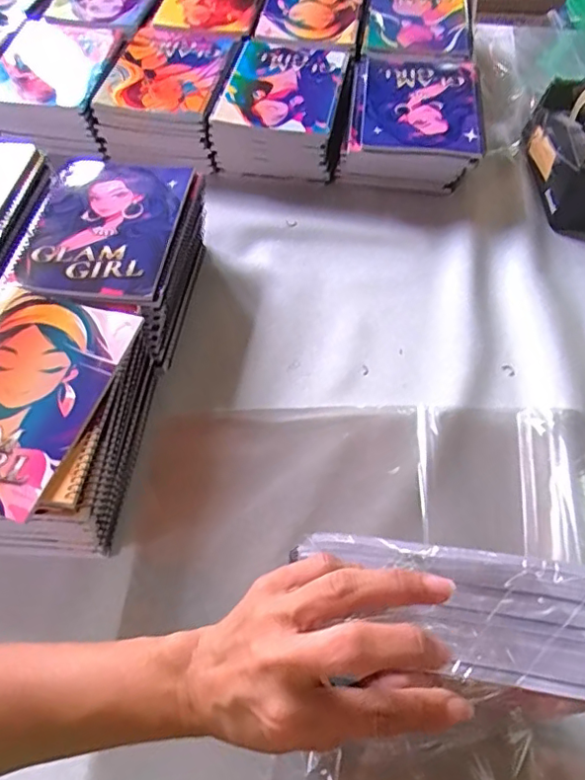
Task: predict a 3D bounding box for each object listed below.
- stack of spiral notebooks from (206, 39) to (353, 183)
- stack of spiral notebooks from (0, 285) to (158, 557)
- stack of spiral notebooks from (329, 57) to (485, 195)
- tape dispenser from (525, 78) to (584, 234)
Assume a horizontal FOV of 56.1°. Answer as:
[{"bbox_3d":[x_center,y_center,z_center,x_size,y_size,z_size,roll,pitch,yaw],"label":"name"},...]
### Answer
[{"bbox_3d":[-0.012,-0.393,0.776,0.159,0.097,0.209,9,57,7],"label":"stack of spiral notebooks"},{"bbox_3d":[-0.233,0.025,0.495,0.172,0.100,0.214,3,57,3],"label":"stack of spiral notebooks"},{"bbox_3d":[0.157,-0.350,0.748,0.182,0.092,0.206,8,57,6],"label":"stack of spiral notebooks"},{"bbox_3d":[0.359,-0.313,0.698,0.078,0.118,0.199,-1,56,0],"label":"tape dispenser"}]

